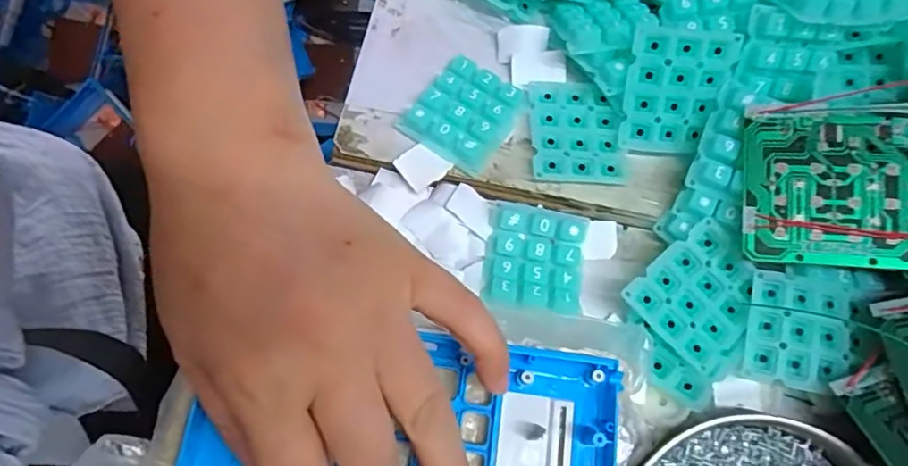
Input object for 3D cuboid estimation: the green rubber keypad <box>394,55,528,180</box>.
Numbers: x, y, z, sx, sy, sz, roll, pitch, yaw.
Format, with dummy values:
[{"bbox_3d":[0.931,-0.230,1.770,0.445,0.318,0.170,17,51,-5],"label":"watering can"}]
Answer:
[{"bbox_3d":[0.005,-0.063,0.301,0.048,0.015,0.054,33,70,9],"label":"green rubber keypad"}]

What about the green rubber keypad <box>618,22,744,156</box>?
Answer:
[{"bbox_3d":[0.110,-0.070,0.291,0.047,0.007,0.059,9,113,1],"label":"green rubber keypad"}]

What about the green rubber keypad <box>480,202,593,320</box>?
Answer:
[{"bbox_3d":[0.040,0.013,0.288,0.047,0.009,0.052,12,68,1],"label":"green rubber keypad"}]

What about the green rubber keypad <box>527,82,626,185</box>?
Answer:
[{"bbox_3d":[0.064,-0.053,0.302,0.046,0.005,0.058,1,69,-3],"label":"green rubber keypad"}]

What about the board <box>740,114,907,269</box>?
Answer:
[{"bbox_3d":[0.169,-0.020,0.260,0.070,0.004,0.067,2,81,16],"label":"board"}]

